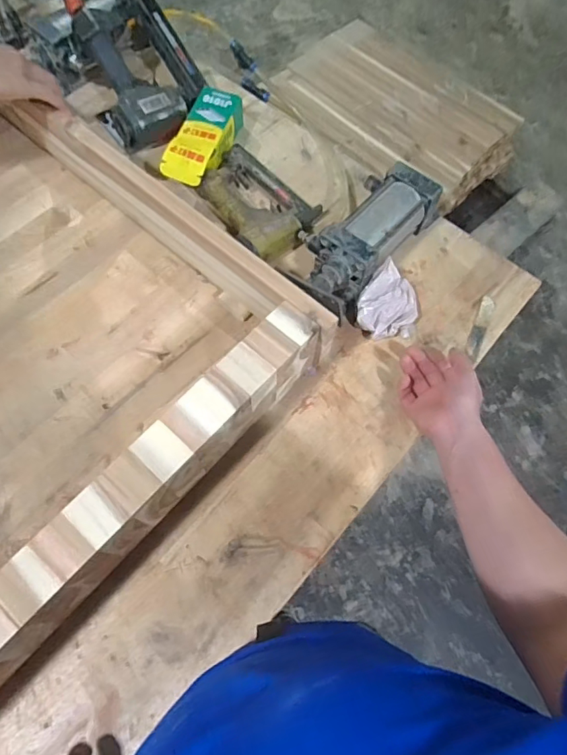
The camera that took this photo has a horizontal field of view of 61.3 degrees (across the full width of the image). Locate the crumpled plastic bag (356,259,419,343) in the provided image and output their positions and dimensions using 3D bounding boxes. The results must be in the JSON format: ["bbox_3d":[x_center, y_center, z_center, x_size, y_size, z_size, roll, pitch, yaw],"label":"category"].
[{"bbox_3d":[0.139,-0.093,0.627,0.085,0.019,0.090,-41,89,-6],"label":"crumpled plastic bag"}]

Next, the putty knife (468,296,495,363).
[{"bbox_3d":[0.266,-0.070,0.648,0.019,0.010,0.097,23,68,8],"label":"putty knife"}]

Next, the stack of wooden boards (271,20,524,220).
[{"bbox_3d":[0.334,-0.834,1.534,0.521,0.135,0.698,-42,74,-17],"label":"stack of wooden boards"}]

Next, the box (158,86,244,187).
[{"bbox_3d":[-0.119,-0.356,0.724,0.068,0.056,0.175,18,68,6],"label":"box"}]

